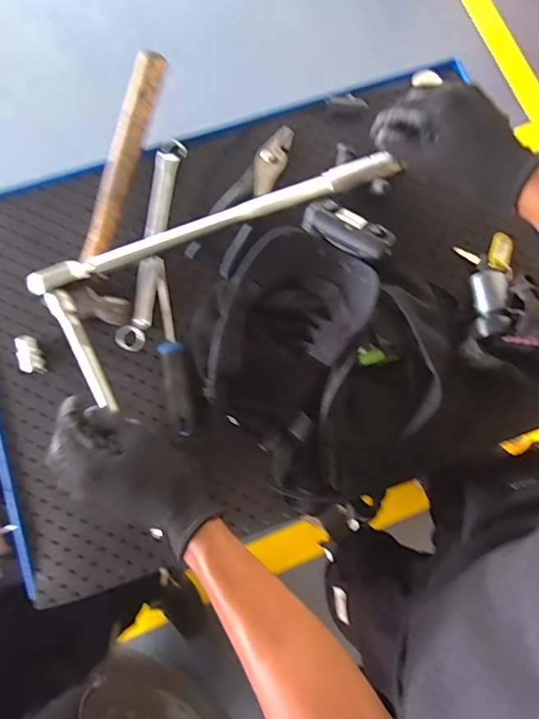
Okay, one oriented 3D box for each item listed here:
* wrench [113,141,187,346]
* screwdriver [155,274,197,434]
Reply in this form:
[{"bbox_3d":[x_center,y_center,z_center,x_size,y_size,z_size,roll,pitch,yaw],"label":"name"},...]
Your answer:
[{"bbox_3d":[-0.137,-0.140,0.548,0.030,0.026,0.267,8,79,0],"label":"wrench"},{"bbox_3d":[-0.108,-0.009,0.521,0.031,0.025,0.185,-14,80,-4],"label":"screwdriver"}]

